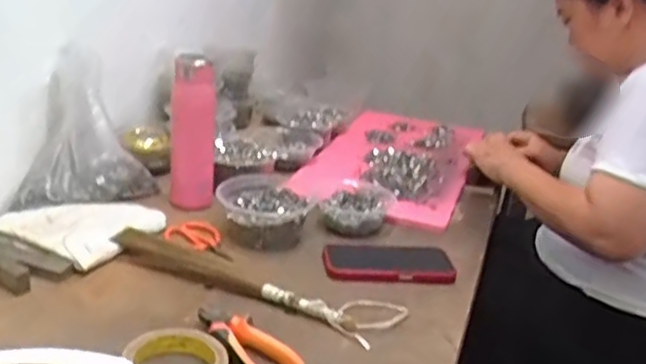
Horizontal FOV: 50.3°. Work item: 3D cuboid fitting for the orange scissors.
[{"bbox_3d":[-0.161,0.074,0.918,0.108,0.019,0.044,20,24,34],"label":"orange scissors"}]

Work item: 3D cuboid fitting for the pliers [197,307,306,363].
[{"bbox_3d":[-0.077,0.164,0.685,0.148,0.022,0.054,22,25,37],"label":"pliers"}]

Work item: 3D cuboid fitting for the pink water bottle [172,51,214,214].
[{"bbox_3d":[-0.187,-0.064,0.998,0.065,0.215,0.057,1,20,-13],"label":"pink water bottle"}]

